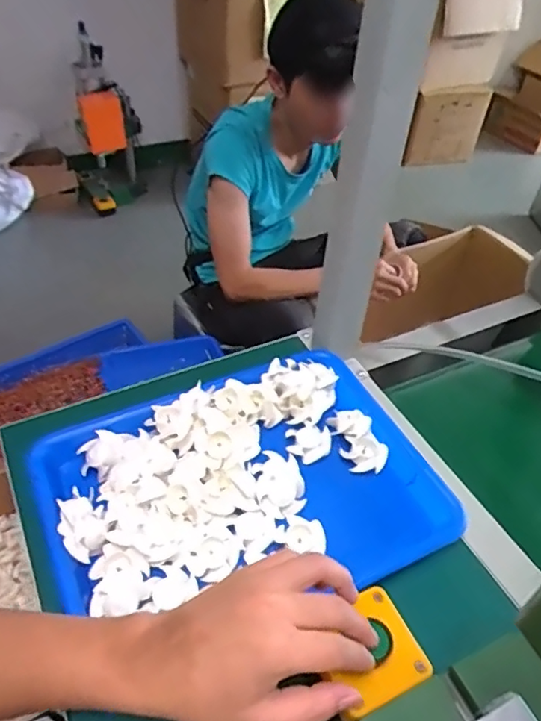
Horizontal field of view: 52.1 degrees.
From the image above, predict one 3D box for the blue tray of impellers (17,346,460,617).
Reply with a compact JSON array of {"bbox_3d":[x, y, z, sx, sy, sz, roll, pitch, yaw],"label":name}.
[{"bbox_3d":[-0.028,0.114,0.508,0.322,0.046,0.226,-16,48,-21],"label":"blue tray of impellers"}]

